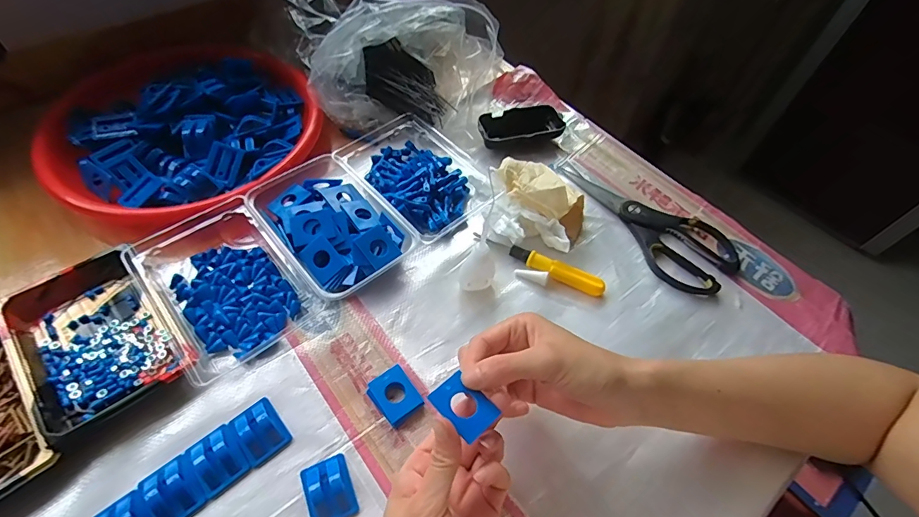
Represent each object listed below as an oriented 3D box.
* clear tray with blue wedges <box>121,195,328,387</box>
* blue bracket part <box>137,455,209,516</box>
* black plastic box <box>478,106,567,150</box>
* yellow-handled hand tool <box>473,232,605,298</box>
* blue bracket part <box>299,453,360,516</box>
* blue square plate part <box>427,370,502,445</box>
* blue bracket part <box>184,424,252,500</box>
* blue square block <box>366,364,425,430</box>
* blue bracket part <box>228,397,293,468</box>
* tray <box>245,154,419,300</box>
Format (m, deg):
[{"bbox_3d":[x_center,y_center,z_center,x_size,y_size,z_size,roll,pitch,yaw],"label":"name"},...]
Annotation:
[{"bbox_3d":[-0.230,0.015,0.411,0.119,0.030,0.174,-37,65,-25],"label":"clear tray with blue wedges"},{"bbox_3d":[-0.211,0.170,0.316,0.033,0.012,0.044,-37,65,-25],"label":"blue bracket part"},{"bbox_3d":[0.077,-0.169,0.554,0.105,0.019,0.052,-15,58,-14],"label":"black plastic box"},{"bbox_3d":[0.081,0.003,0.448,0.141,0.018,0.016,27,58,14],"label":"yellow-handled hand tool"},{"bbox_3d":[-0.099,0.175,0.325,0.034,0.013,0.046,-21,59,-17],"label":"blue bracket part"},{"bbox_3d":[0.003,0.097,0.287,0.030,0.006,0.041,-37,65,-25],"label":"blue square plate part"},{"bbox_3d":[-0.186,0.153,0.330,0.034,0.011,0.045,-35,64,-24],"label":"blue bracket part"},{"bbox_3d":[-0.054,0.116,0.368,0.034,0.012,0.042,-36,65,-25],"label":"blue square block"},{"bbox_3d":[-0.160,0.136,0.345,0.033,0.013,0.045,-34,64,-24],"label":"blue bracket part"},{"bbox_3d":[-0.132,-0.031,0.447,0.107,0.036,0.161,-36,65,-25],"label":"tray"}]

